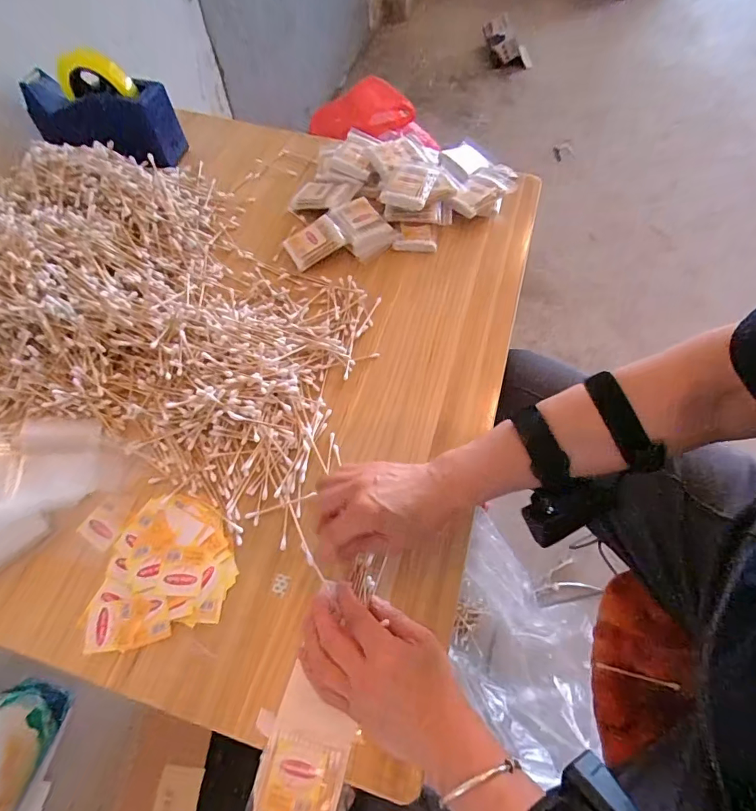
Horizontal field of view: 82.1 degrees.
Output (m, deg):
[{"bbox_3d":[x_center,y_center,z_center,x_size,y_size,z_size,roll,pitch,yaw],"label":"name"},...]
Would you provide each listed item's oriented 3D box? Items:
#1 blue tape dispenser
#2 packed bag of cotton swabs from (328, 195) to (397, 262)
[{"bbox_3d":[-0.421,-0.444,0.653,0.207,0.129,0.072,10,62,6],"label":"blue tape dispenser"},{"bbox_3d":[-0.021,-0.252,0.611,0.066,0.026,0.086,-28,65,-14],"label":"packed bag of cotton swabs"}]

